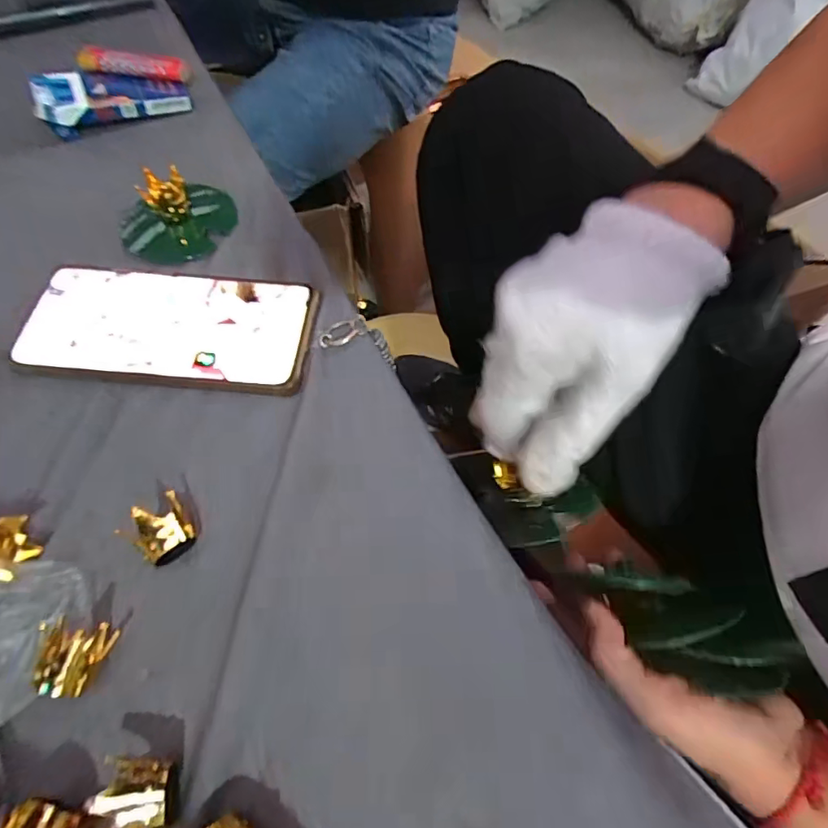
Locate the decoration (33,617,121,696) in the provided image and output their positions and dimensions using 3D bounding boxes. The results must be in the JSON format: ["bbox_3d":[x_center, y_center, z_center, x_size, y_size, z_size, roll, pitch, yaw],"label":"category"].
[{"bbox_3d":[-0.141,0.100,0.216,0.029,0.019,0.028,1,60,-2],"label":"decoration"}]

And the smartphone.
[{"bbox_3d":[-0.141,-0.051,0.305,0.161,0.011,0.077,6,60,0],"label":"smartphone"}]

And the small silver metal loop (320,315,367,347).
[{"bbox_3d":[-0.042,-0.049,0.311,0.032,0.005,0.017,-39,69,-22],"label":"small silver metal loop"}]

